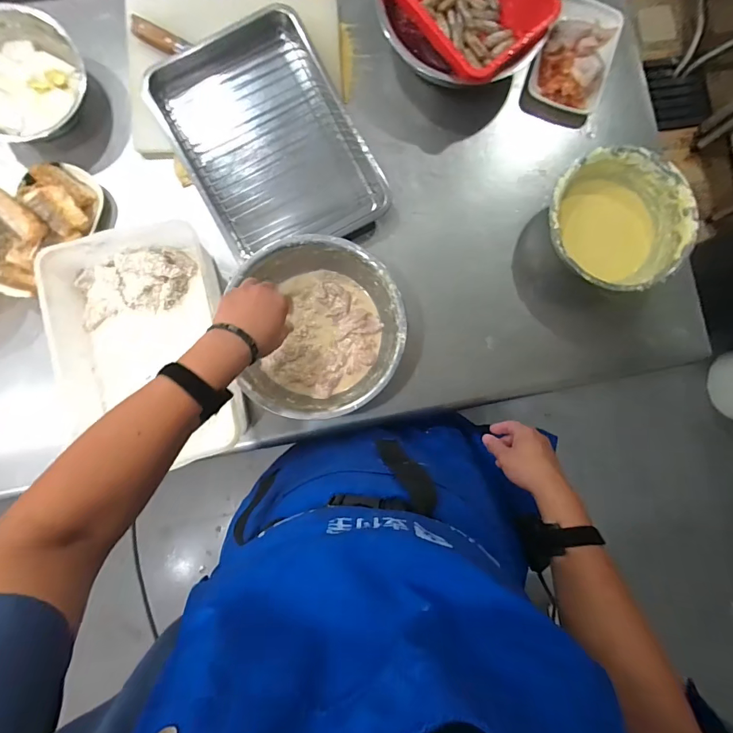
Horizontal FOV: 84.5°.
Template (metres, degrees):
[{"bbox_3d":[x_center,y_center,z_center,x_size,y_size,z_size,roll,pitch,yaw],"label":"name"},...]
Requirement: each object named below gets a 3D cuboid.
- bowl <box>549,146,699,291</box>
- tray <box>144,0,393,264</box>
[{"bbox_3d":[0.421,-0.243,0.709,0.228,0.103,0.231,0,87,-3],"label":"bowl"},{"bbox_3d":[-0.165,-0.382,0.695,0.279,0.069,0.374,-30,89,-4],"label":"tray"}]

